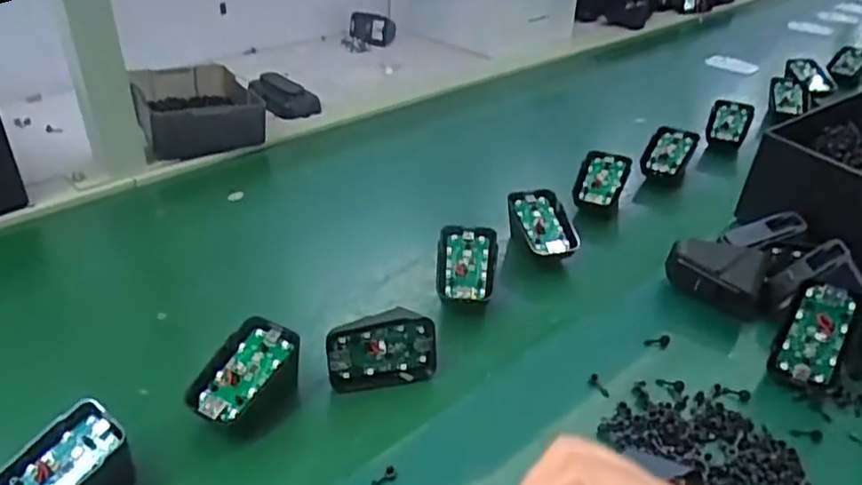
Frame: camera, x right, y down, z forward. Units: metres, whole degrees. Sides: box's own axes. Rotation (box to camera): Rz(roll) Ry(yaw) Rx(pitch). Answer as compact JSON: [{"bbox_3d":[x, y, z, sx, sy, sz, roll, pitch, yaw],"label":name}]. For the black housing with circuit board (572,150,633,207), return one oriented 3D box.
[{"bbox_3d":[0.162,-0.058,0.652,0.045,0.014,0.064,15,65,12],"label":"black housing with circuit board"}]

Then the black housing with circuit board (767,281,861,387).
[{"bbox_3d":[0.252,0.061,0.450,0.040,0.068,0.009,24,12,22],"label":"black housing with circuit board"}]

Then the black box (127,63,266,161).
[{"bbox_3d":[-0.252,-0.147,0.746,0.122,0.053,0.166,-12,33,-19],"label":"black box"}]

